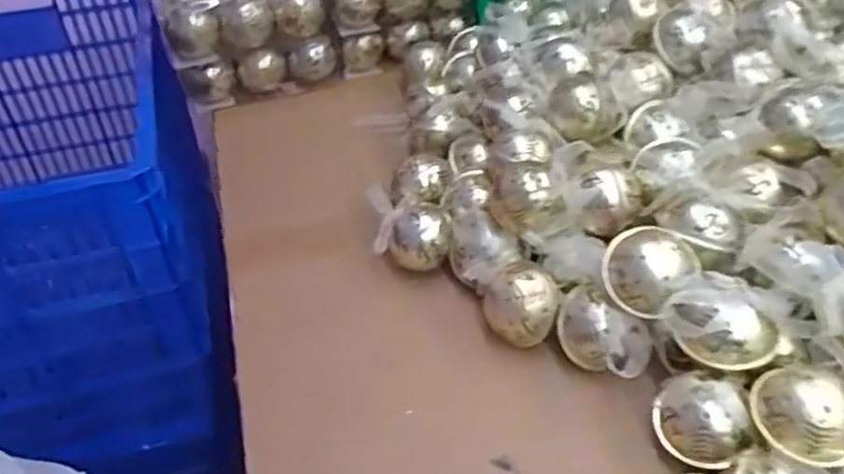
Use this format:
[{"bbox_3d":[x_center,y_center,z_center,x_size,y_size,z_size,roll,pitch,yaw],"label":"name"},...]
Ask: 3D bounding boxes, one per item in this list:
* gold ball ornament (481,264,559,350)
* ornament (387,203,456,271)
[{"bbox_3d":[0.071,0.052,0.530,0.048,0.056,0.046,-1,41,1],"label":"gold ball ornament"},{"bbox_3d":[0.000,0.001,0.588,0.051,0.051,0.049,0,41,3],"label":"ornament"}]

